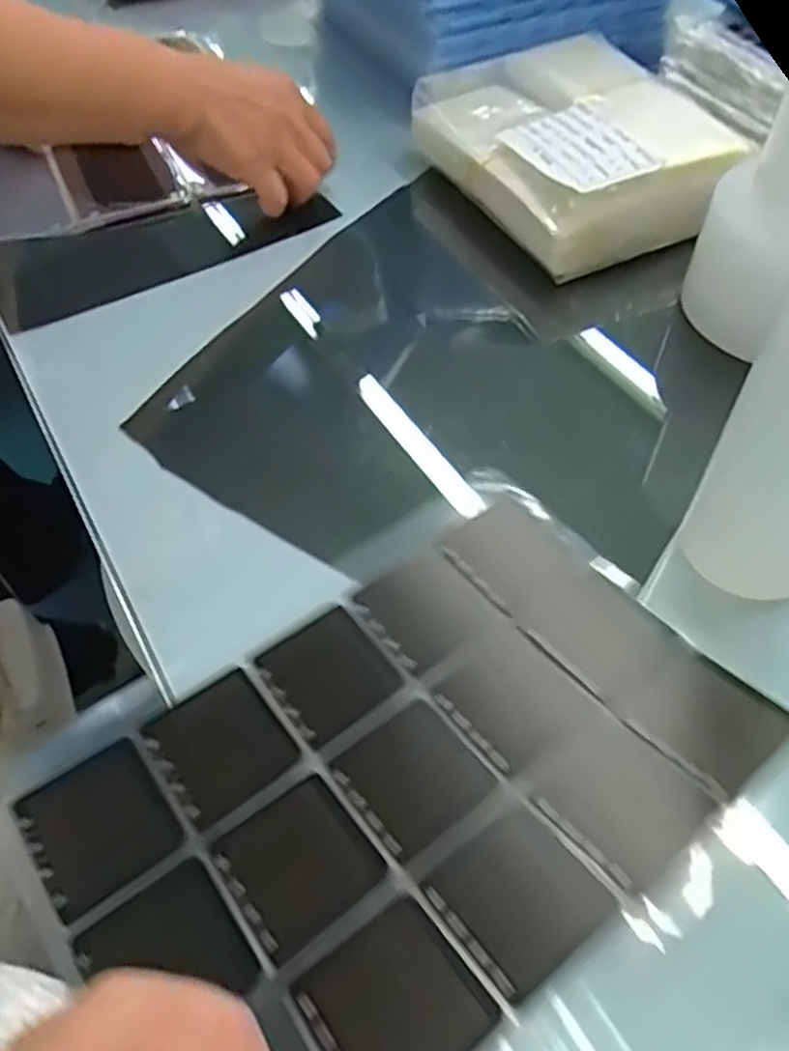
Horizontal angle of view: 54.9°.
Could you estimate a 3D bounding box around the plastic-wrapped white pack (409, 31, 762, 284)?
[{"bbox_3d":[0.122,-0.272,0.540,0.151,0.062,0.204,-21,55,-15],"label":"plastic-wrapped white pack"}]

